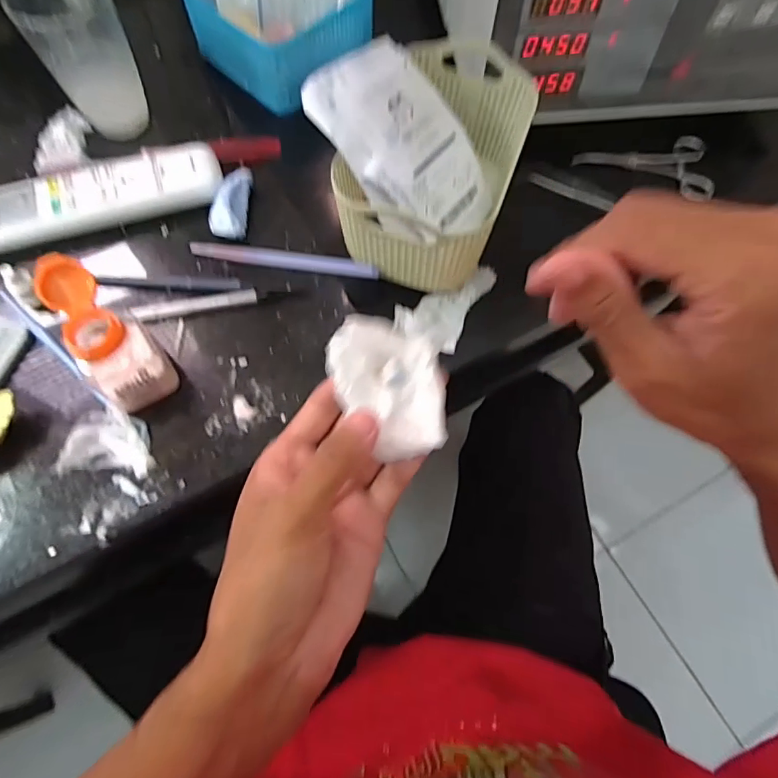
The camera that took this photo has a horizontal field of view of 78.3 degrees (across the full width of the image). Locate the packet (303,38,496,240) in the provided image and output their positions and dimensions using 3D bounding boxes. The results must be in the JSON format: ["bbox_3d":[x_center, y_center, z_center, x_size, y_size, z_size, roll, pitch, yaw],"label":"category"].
[{"bbox_3d":[0.016,-0.176,0.348,0.105,0.017,0.145,-45,106,-26],"label":"packet"}]

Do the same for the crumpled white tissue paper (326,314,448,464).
[{"bbox_3d":[0.002,-0.002,0.231,0.050,0.018,0.070,-22,71,-10],"label":"crumpled white tissue paper"}]

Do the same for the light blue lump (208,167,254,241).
[{"bbox_3d":[-0.120,-0.142,0.365,0.024,0.021,0.067,5,69,0],"label":"light blue lump"}]

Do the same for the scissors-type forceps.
[{"bbox_3d":[0.232,-0.210,0.434,0.122,0.012,0.061,11,69,2],"label":"scissors-type forceps"}]

